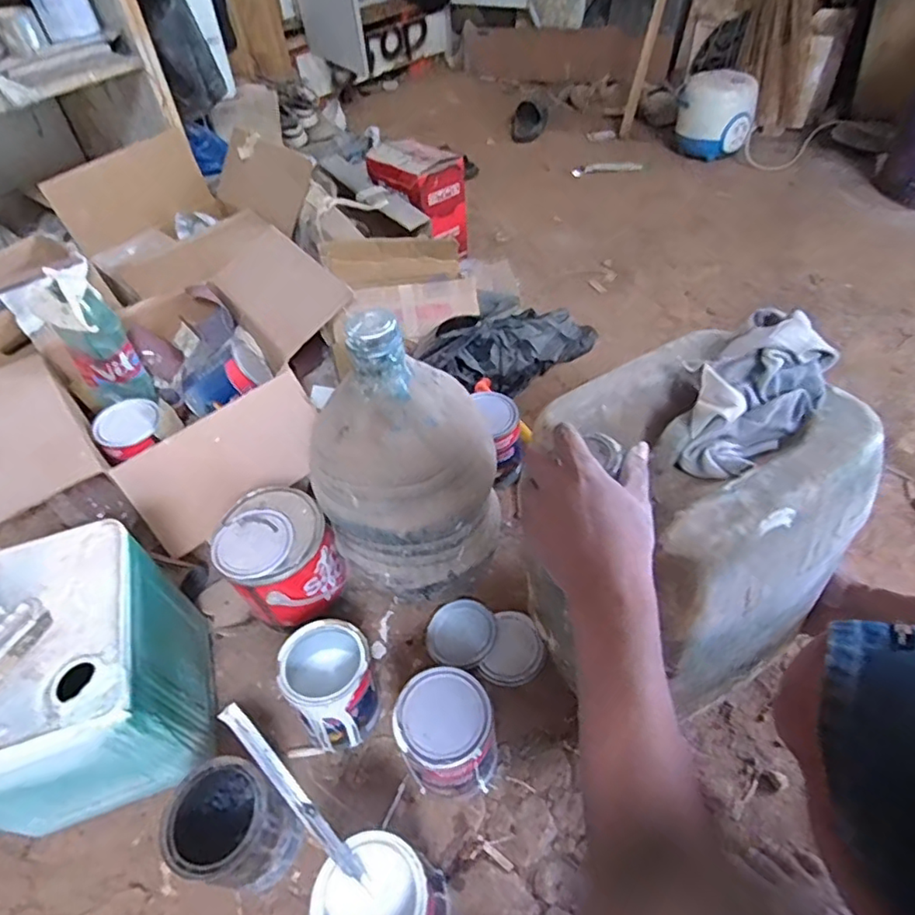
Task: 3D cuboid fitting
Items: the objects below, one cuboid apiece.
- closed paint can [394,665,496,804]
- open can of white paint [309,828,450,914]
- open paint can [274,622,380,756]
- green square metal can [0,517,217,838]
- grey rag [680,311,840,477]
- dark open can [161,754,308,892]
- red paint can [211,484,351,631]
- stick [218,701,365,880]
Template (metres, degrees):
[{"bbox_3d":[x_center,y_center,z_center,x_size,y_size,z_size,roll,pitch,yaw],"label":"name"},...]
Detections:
[{"bbox_3d":[-0.012,0.327,0.677,0.101,0.142,0.111,-2,51,2],"label":"closed paint can"},{"bbox_3d":[-0.071,0.454,0.582,0.127,0.140,0.108,18,54,21],"label":"open can of white paint"},{"bbox_3d":[-0.152,0.288,0.734,0.109,0.136,0.111,-3,49,4],"label":"open paint can"},{"bbox_3d":[-0.451,0.268,0.685,0.241,0.255,0.238,-18,50,-9],"label":"green square metal can"},{"bbox_3d":[0.254,-0.059,0.488,0.083,0.050,0.178,33,72,26],"label":"grey rag"},{"bbox_3d":[-0.244,0.408,0.635,0.110,0.134,0.095,29,58,28],"label":"dark open can"},{"bbox_3d":[-0.245,0.142,0.809,0.136,0.129,0.145,-3,49,4],"label":"red paint can"},{"bbox_3d":[-0.149,0.313,0.536,0.018,0.015,0.216,-36,103,-24],"label":"stick"}]

